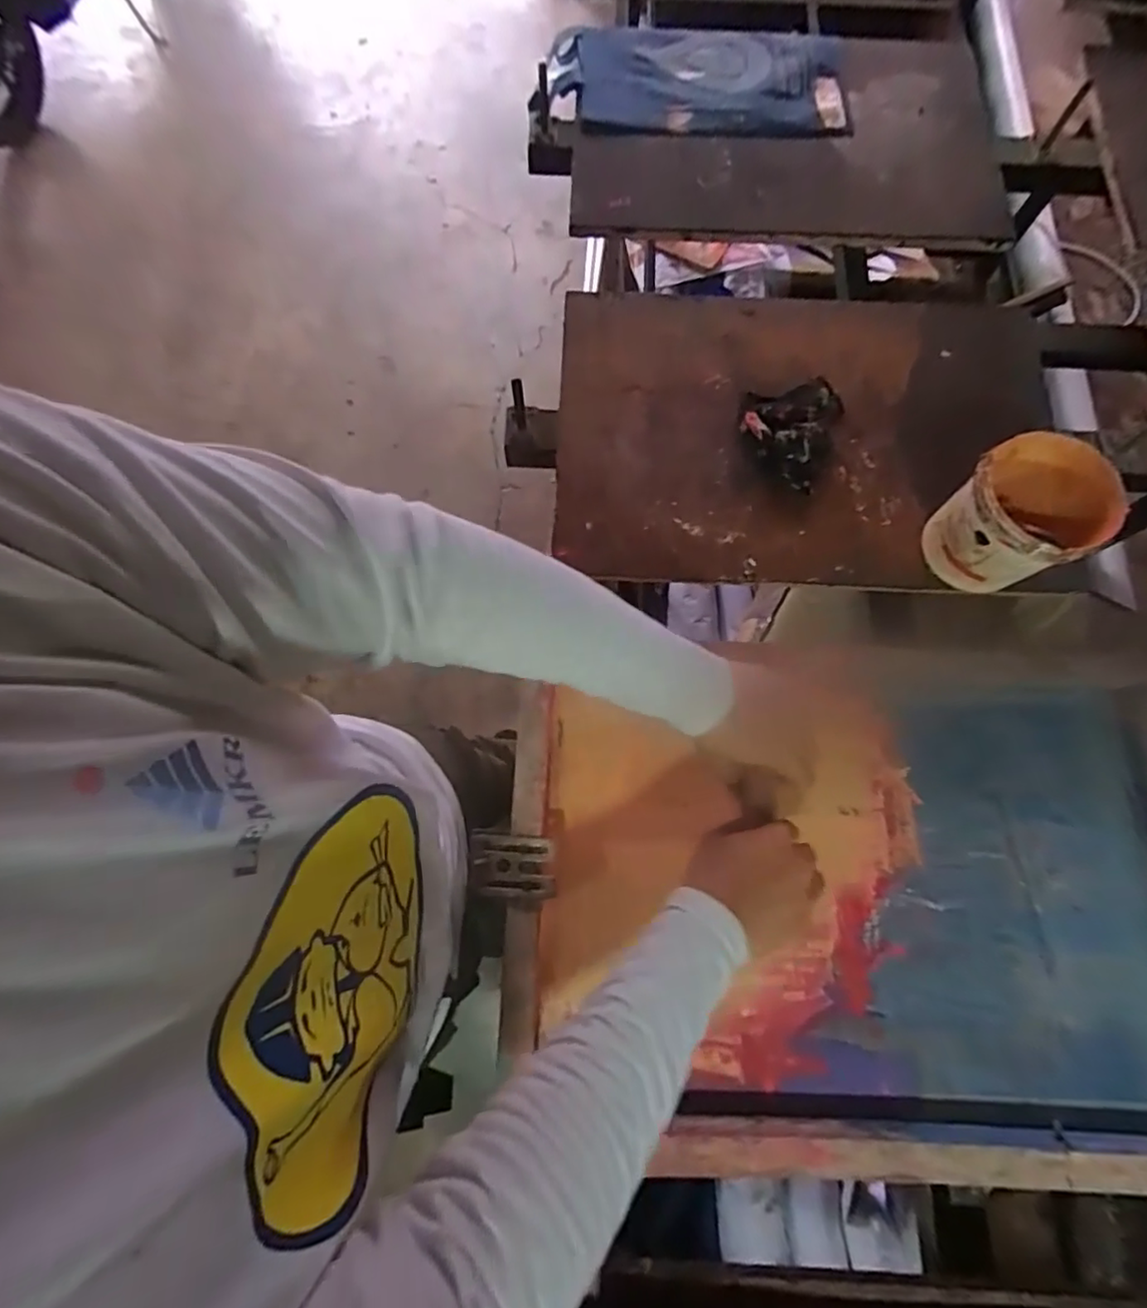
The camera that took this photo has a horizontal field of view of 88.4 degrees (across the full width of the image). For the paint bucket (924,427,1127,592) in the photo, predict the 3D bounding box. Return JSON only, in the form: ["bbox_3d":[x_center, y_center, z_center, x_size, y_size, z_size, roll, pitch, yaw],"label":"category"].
[{"bbox_3d":[0.446,-0.136,0.606,0.131,0.125,0.120,0,74,-1],"label":"paint bucket"}]

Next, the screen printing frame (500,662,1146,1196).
[{"bbox_3d":[0.273,0.215,0.553,0.654,0.061,0.439,2,72,-2],"label":"screen printing frame"}]

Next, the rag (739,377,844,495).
[{"bbox_3d":[0.255,-0.273,0.697,0.109,0.029,0.153,23,75,5],"label":"rag"}]

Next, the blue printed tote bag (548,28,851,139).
[{"bbox_3d":[0.189,-0.880,0.888,0.440,0.014,0.269,4,72,-1],"label":"blue printed tote bag"}]

